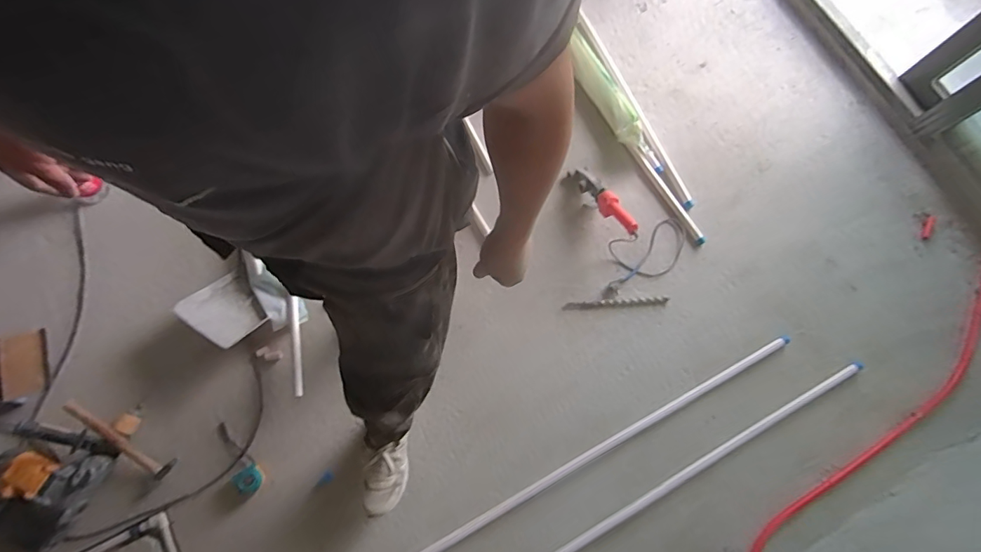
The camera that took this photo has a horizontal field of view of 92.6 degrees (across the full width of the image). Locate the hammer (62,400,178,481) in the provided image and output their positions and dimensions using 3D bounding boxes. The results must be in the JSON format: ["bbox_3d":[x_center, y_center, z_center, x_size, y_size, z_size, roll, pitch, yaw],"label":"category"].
[{"bbox_3d":[-0.980,0.427,1.237,0.307,0.026,0.065,39,73,-6],"label":"hammer"}]

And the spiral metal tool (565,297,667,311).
[{"bbox_3d":[0.399,0.088,1.488,0.335,0.023,0.028,-4,71,-4],"label":"spiral metal tool"}]

